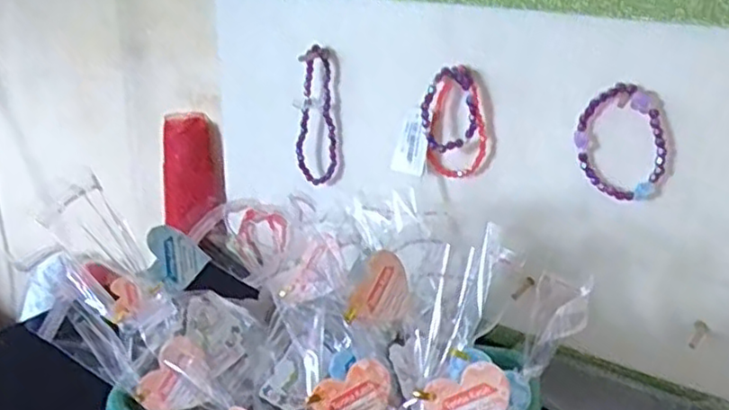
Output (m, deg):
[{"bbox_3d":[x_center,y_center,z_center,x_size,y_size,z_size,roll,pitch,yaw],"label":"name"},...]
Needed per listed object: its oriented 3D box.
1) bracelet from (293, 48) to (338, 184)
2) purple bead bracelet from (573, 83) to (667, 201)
[{"bbox_3d":[-0.043,-0.080,0.619,0.037,0.122,0.014,3,22,1],"label":"bracelet"},{"bbox_3d":[0.181,-0.044,0.485,0.064,0.079,0.011,16,25,29],"label":"purple bead bracelet"}]

